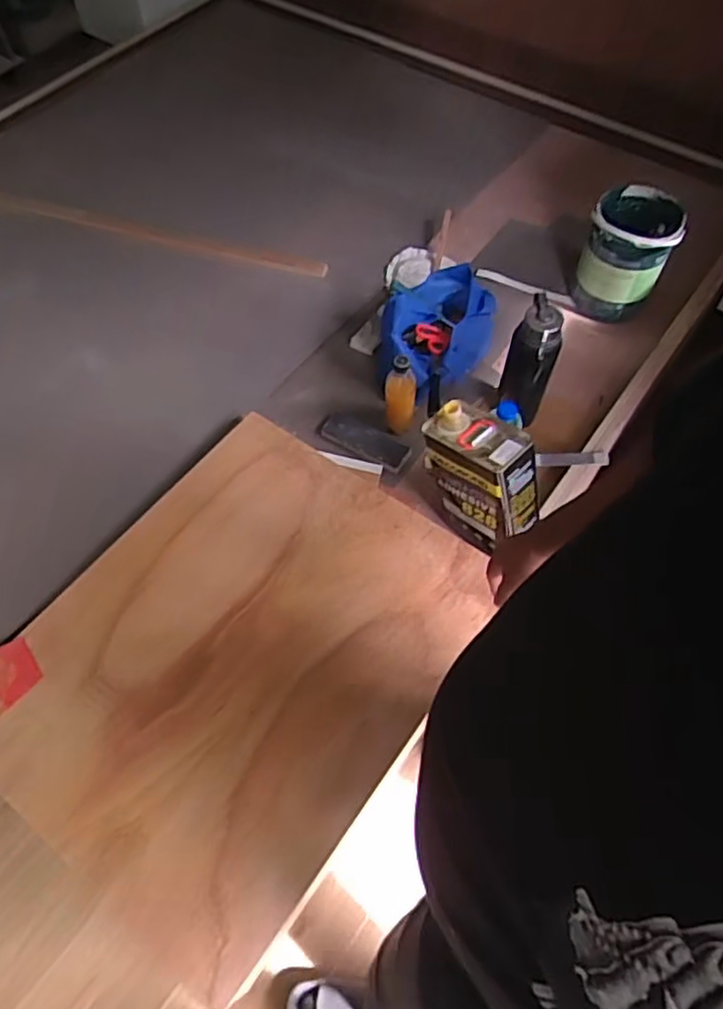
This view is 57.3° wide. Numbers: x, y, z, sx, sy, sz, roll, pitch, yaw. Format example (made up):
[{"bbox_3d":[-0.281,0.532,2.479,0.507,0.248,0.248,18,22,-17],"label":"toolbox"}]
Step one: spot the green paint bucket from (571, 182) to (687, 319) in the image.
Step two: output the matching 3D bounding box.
[{"bbox_3d":[0.522,-0.499,1.324,0.154,0.212,0.159,-1,61,1],"label":"green paint bucket"}]

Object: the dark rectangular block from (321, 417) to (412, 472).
[{"bbox_3d":[0.008,-0.124,1.284,0.178,0.016,0.070,27,65,15],"label":"dark rectangular block"}]

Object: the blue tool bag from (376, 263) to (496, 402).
[{"bbox_3d":[0.150,-0.338,1.315,0.204,0.126,0.267,13,62,8],"label":"blue tool bag"}]

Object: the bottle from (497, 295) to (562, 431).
[{"bbox_3d":[0.298,-0.243,1.187,0.084,0.263,0.074,17,63,10],"label":"bottle"}]

